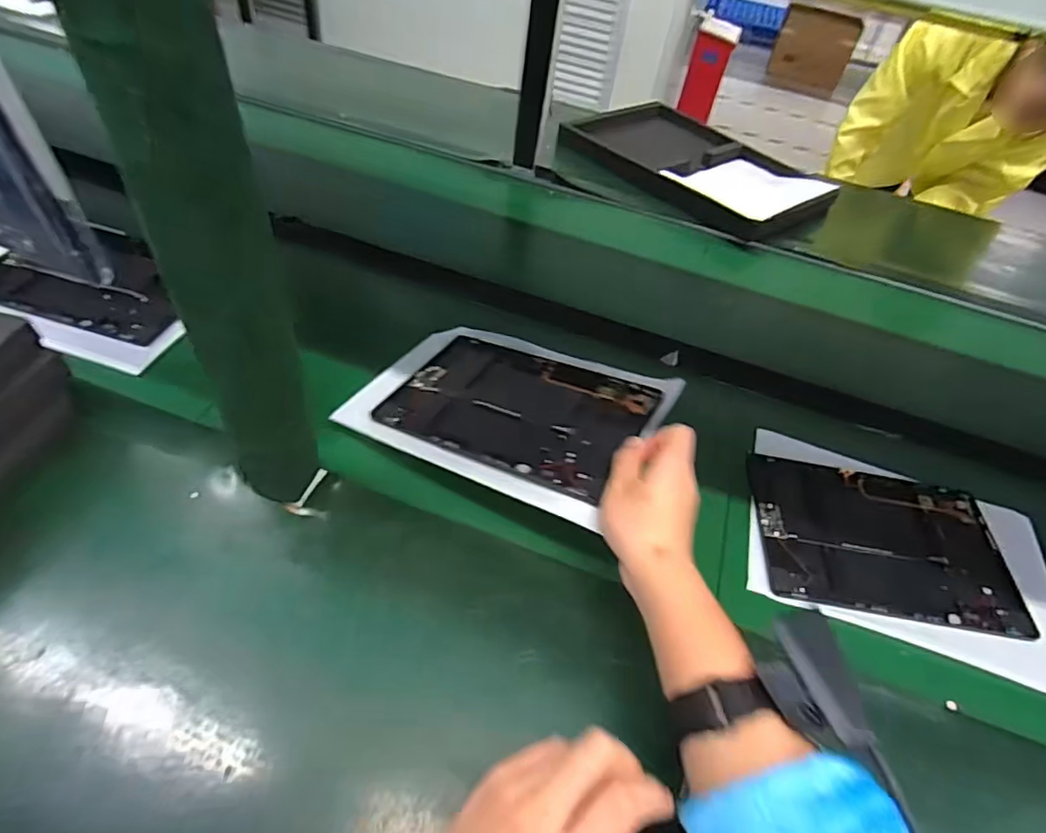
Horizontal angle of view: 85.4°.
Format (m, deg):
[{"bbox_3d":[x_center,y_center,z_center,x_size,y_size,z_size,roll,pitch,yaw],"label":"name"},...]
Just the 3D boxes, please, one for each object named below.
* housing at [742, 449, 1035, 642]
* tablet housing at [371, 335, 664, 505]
[{"bbox_3d":[0.352,0.122,0.558,0.247,0.013,0.159,10,48,-2],"label":"housing"},{"bbox_3d":[-0.004,-0.010,0.542,0.232,0.008,0.157,18,44,23],"label":"tablet housing"}]

